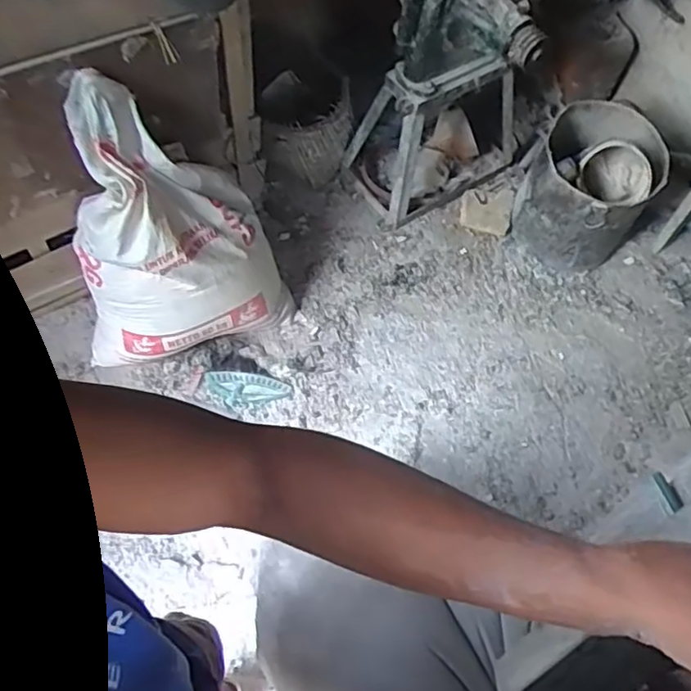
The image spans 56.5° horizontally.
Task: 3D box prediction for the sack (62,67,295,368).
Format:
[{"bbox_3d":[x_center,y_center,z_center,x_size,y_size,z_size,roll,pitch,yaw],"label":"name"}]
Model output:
[{"bbox_3d":[-0.395,-0.240,1.460,0.476,0.609,0.282,-27,65,-19],"label":"sack"}]

